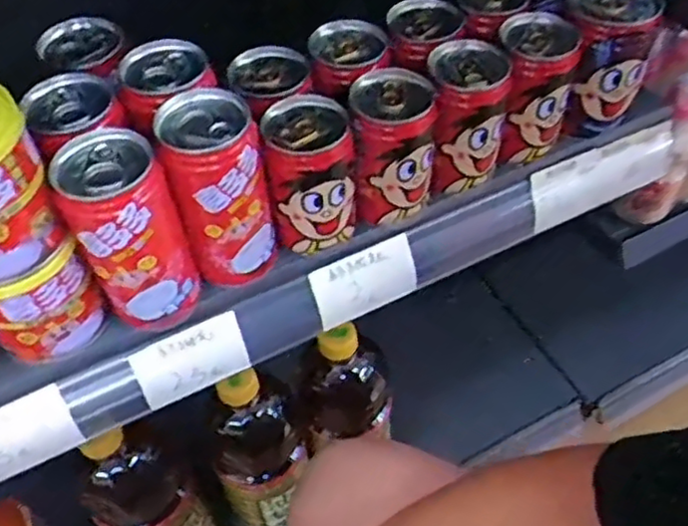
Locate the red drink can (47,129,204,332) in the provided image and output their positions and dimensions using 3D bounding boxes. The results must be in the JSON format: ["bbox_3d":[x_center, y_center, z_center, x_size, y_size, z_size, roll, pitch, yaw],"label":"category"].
[{"bbox_3d":[-0.112,-0.014,0.363,0.052,0.106,0.050,-1,53,1],"label":"red drink can"}]

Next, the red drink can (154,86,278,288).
[{"bbox_3d":[-0.067,-0.038,0.378,0.051,0.110,0.045,-15,54,-9],"label":"red drink can"}]

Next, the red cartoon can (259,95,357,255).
[{"bbox_3d":[-0.018,-0.049,0.394,0.048,0.080,0.045,-1,53,1],"label":"red cartoon can"}]

